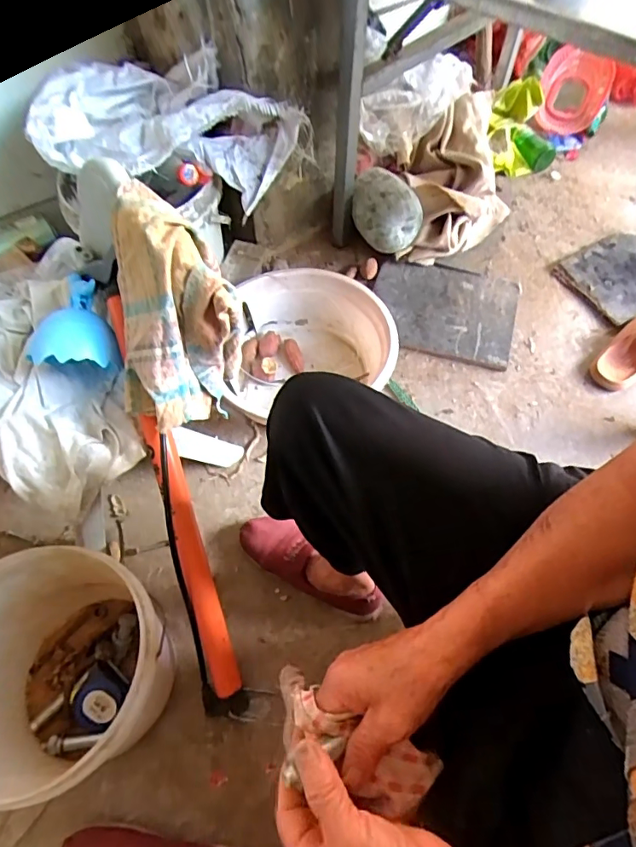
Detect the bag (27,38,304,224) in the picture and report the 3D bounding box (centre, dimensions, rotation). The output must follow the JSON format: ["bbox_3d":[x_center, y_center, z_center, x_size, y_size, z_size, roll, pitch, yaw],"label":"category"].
[{"bbox_3d":[-0.238,-0.439,0.762,0.378,0.141,0.217,14,61,8],"label":"bag"}]

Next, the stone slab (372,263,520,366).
[{"bbox_3d":[0.262,-0.238,1.012,0.285,0.033,0.237,13,61,7],"label":"stone slab"}]

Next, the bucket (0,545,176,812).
[{"bbox_3d":[-0.295,0.295,0.592,0.238,0.220,0.228,0,60,0],"label":"bucket"}]

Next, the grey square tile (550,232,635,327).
[{"bbox_3d":[0.675,-0.334,1.072,0.291,0.026,0.200,-29,64,-16],"label":"grey square tile"}]

